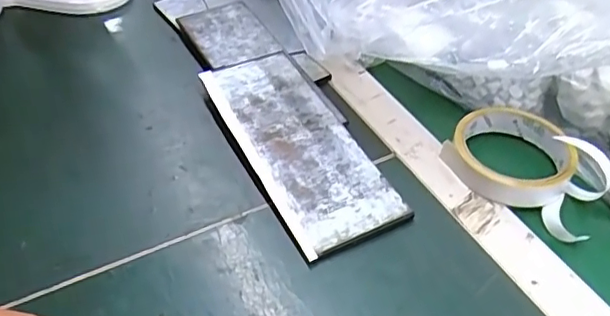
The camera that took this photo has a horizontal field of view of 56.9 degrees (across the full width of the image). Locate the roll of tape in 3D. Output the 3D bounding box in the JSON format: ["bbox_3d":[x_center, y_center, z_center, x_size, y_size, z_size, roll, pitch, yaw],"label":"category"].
[{"bbox_3d":[0.161,-0.005,0.432,0.087,0.024,0.093,1,44,-1],"label":"roll of tape"}]

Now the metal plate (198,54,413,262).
[{"bbox_3d":[-0.006,-0.013,0.440,0.085,0.006,0.200,-20,54,-21],"label":"metal plate"}]

